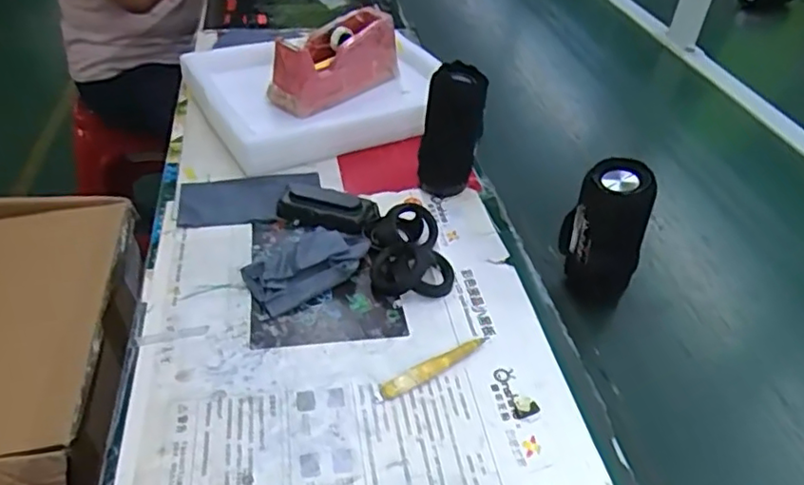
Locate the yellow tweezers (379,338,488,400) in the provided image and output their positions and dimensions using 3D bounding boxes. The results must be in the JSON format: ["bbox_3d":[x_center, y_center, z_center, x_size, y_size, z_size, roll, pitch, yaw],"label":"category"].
[{"bbox_3d":[0.031,0.109,0.553,0.113,0.004,0.020,-19,45,-26],"label":"yellow tweezers"}]

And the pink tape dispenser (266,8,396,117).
[{"bbox_3d":[-0.093,-0.261,0.895,0.084,0.087,0.193,28,45,26],"label":"pink tape dispenser"}]

